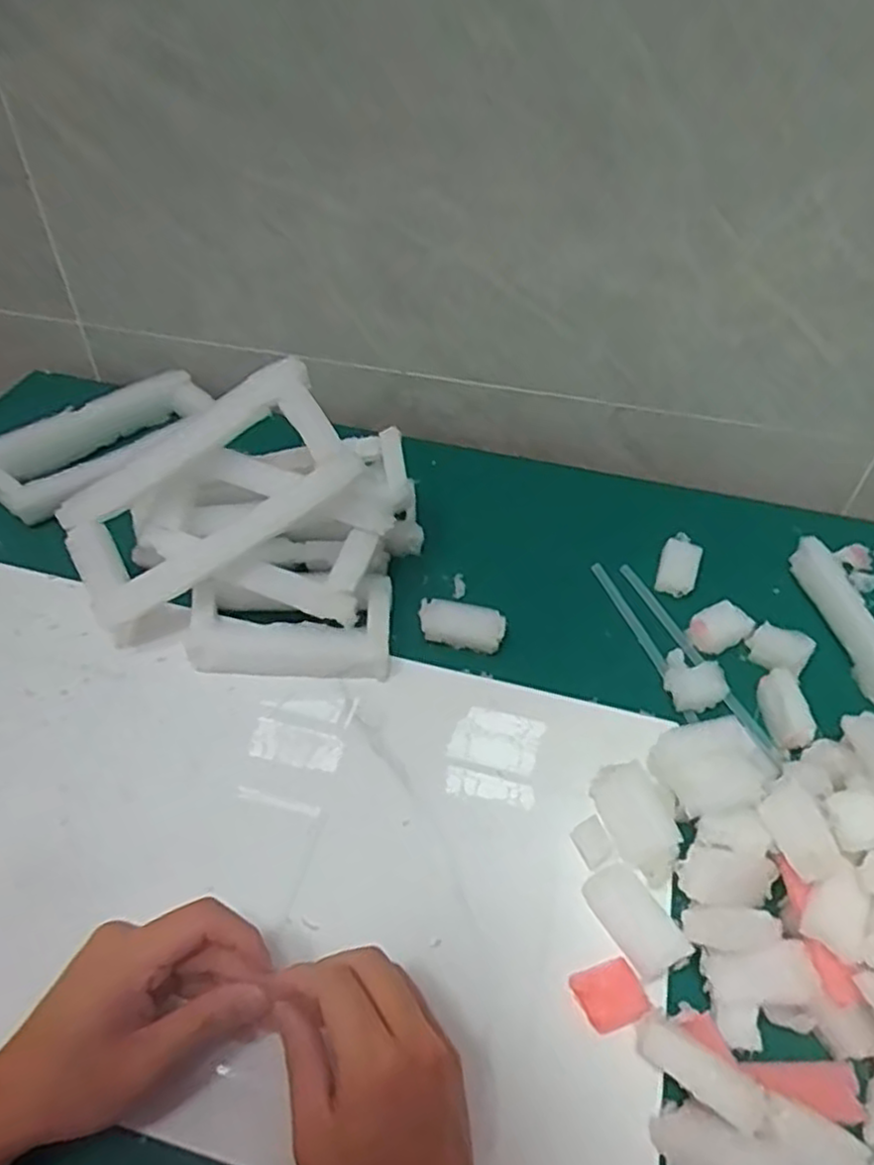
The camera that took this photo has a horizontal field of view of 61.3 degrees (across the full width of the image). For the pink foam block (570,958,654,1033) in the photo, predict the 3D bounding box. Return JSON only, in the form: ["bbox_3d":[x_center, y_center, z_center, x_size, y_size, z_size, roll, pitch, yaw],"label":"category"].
[{"bbox_3d":[0.090,0.213,0.382,0.033,0.004,0.030,-16,50,-16],"label":"pink foam block"}]

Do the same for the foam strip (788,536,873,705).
[{"bbox_3d":[0.320,0.026,0.572,0.032,0.021,0.153,-4,48,-6],"label":"foam strip"}]

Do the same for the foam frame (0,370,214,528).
[{"bbox_3d":[-0.299,-0.133,0.656,0.072,0.034,0.210,31,54,23],"label":"foam frame"}]

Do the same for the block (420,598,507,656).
[{"bbox_3d":[0.018,0.031,0.547,0.062,0.020,0.027,13,49,10],"label":"block"}]

